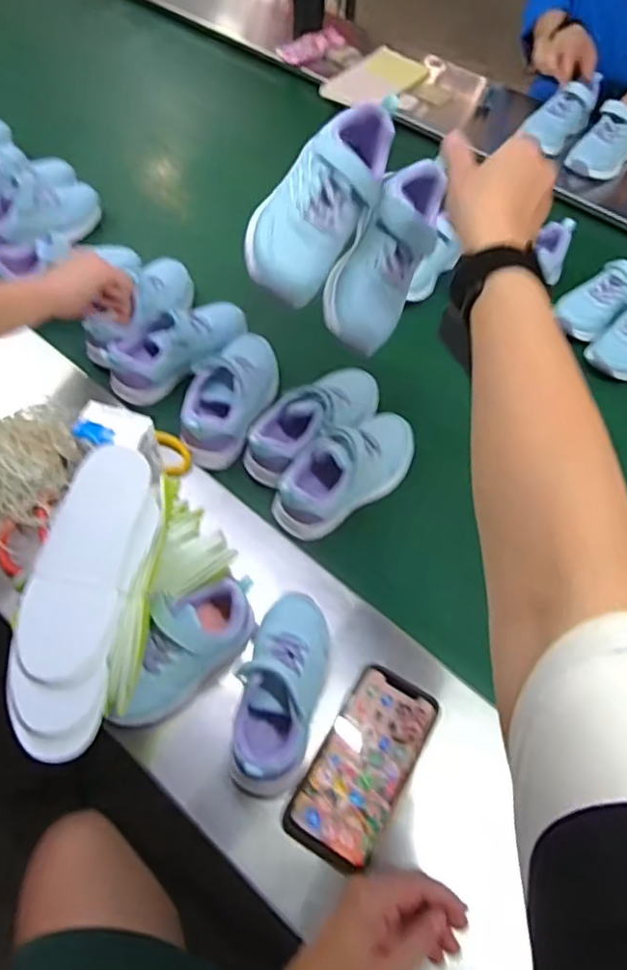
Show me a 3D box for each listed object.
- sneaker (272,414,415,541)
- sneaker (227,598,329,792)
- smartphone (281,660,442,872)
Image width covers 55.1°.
[{"bbox_3d":[0.042,-0.025,0.657,0.187,0.077,0.076,-35,64,-23],"label":"sneaker"},{"bbox_3d":[-0.027,0.169,0.505,0.065,0.064,0.166,13,57,6],"label":"sneaker"},{"bbox_3d":[0.044,0.232,0.506,0.075,0.010,0.153,27,59,15],"label":"smartphone"}]

